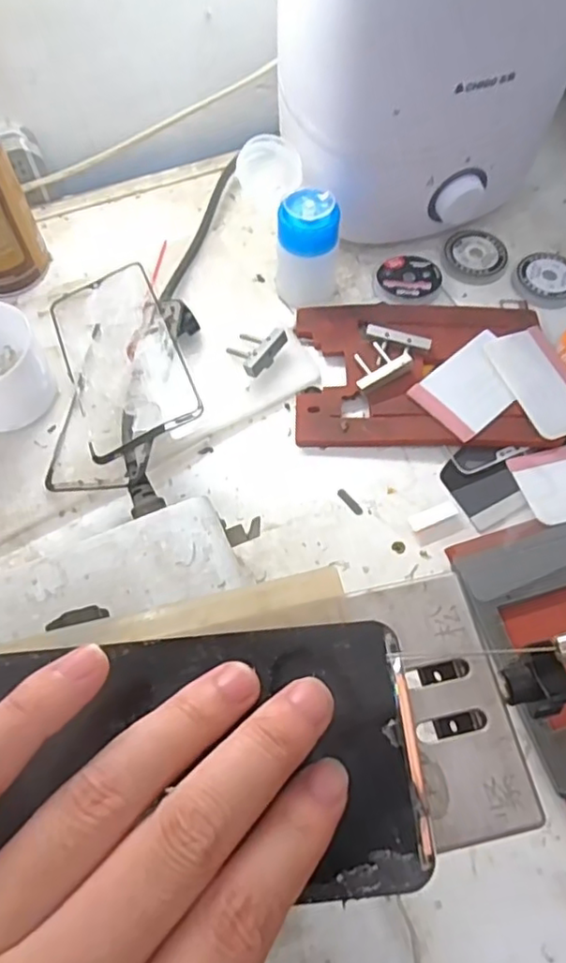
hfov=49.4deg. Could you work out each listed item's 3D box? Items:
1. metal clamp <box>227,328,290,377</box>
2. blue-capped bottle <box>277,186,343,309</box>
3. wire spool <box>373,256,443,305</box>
[{"bbox_3d":[-0.019,-0.090,0.413,0.034,0.015,0.039,40,71,17],"label":"metal clamp"},{"bbox_3d":[0.017,-0.156,0.414,0.042,0.072,0.034,5,65,2],"label":"blue-capped bottle"},{"bbox_3d":[0.092,-0.147,0.448,0.045,0.008,0.046,0,65,0],"label":"wire spool"}]

